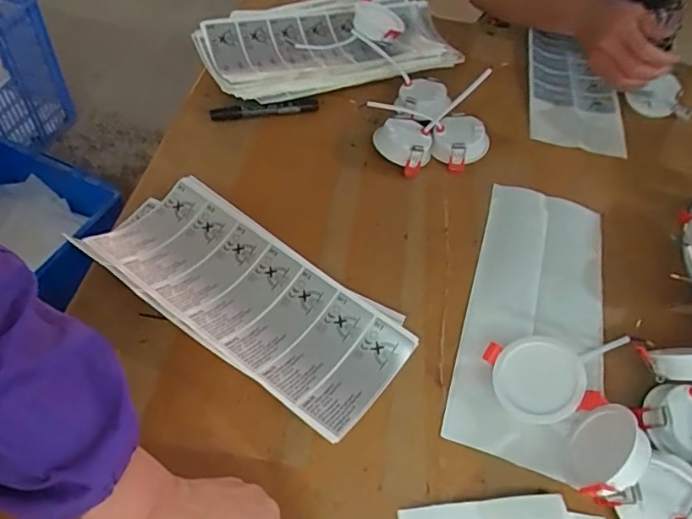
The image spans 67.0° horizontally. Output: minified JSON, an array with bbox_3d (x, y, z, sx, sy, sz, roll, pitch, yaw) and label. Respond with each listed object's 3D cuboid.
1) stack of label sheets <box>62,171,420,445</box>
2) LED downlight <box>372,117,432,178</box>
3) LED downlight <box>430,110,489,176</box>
[{"bbox_3d":[-0.093,0.030,0.485,0.302,0.028,0.129,33,57,18],"label":"stack of label sheets"},{"bbox_3d":[0.070,-0.139,0.633,0.066,0.033,0.066,37,58,20],"label":"LED downlight"},{"bbox_3d":[0.139,-0.144,0.638,0.060,0.037,0.063,-36,64,-28],"label":"LED downlight"}]

